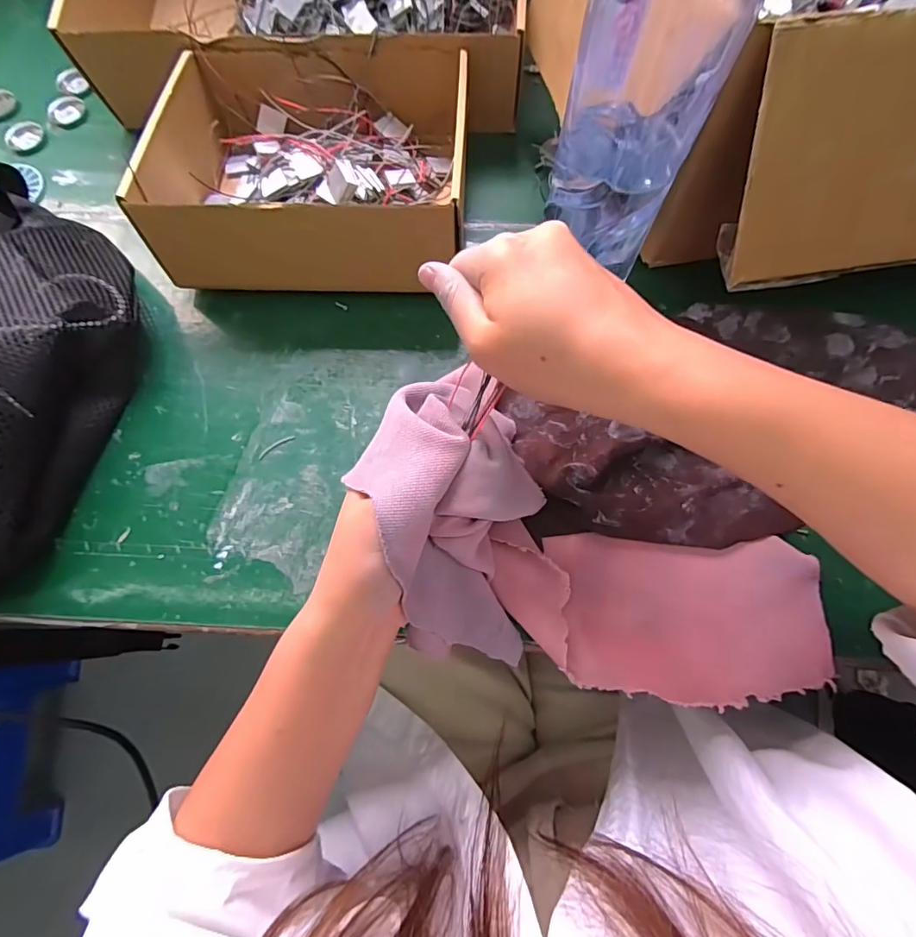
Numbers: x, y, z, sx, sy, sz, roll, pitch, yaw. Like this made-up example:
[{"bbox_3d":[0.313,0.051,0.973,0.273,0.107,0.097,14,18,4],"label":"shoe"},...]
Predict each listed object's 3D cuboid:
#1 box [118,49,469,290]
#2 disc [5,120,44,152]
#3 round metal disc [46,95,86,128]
[{"bbox_3d":[-0.097,-0.217,0.350,0.203,0.075,0.175,0,72,3],"label":"box"},{"bbox_3d":[-0.383,-0.294,0.429,0.030,0.004,0.031,-1,72,2],"label":"disc"},{"bbox_3d":[-0.351,-0.320,0.436,0.032,0.005,0.032,-1,72,2],"label":"round metal disc"}]

